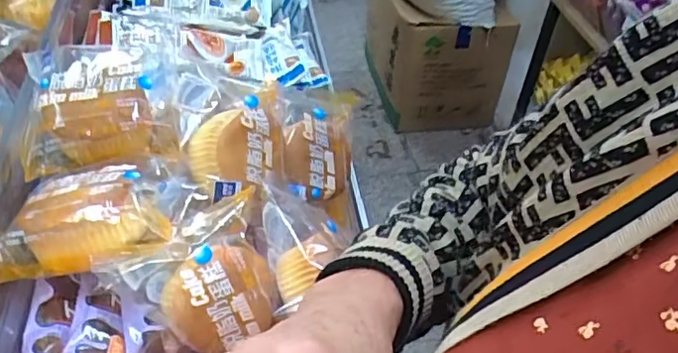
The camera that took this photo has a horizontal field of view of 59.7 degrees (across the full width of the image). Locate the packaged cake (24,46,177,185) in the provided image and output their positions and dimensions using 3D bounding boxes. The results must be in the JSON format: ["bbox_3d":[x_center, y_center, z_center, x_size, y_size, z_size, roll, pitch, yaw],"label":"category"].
[{"bbox_3d":[-0.181,-0.056,0.443,0.106,0.055,0.093,-3,44,-9],"label":"packaged cake"}]

